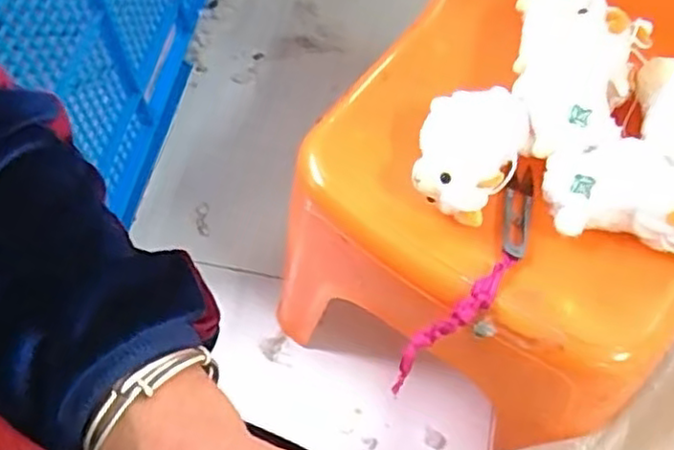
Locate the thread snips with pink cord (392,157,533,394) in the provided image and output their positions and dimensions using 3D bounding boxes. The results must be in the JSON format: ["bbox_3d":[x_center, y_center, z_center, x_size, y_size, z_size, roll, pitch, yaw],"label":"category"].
[{"bbox_3d":[0.110,0.038,0.535,0.043,0.053,0.211,30,66,16],"label":"thread snips with pink cord"}]

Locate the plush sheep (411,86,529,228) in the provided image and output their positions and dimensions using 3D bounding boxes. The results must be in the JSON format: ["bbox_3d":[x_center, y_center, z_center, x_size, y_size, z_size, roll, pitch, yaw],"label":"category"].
[{"bbox_3d":[0.104,-0.060,0.548,0.074,0.050,0.115,20,64,12],"label":"plush sheep"}]

